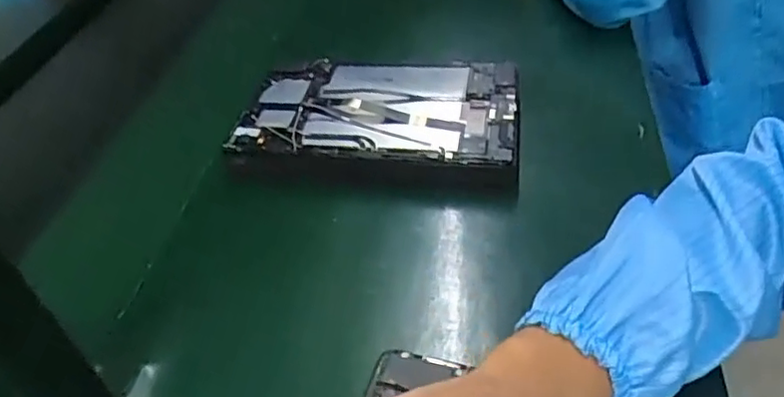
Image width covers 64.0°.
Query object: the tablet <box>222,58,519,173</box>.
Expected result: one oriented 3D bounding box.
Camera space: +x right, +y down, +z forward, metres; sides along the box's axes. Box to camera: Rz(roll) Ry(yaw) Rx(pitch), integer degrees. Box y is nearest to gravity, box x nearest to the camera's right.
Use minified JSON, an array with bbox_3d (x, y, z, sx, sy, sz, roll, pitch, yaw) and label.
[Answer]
[{"bbox_3d":[-0.012,-0.083,0.554,0.241,0.009,0.142,4,46,12],"label":"tablet"}]

